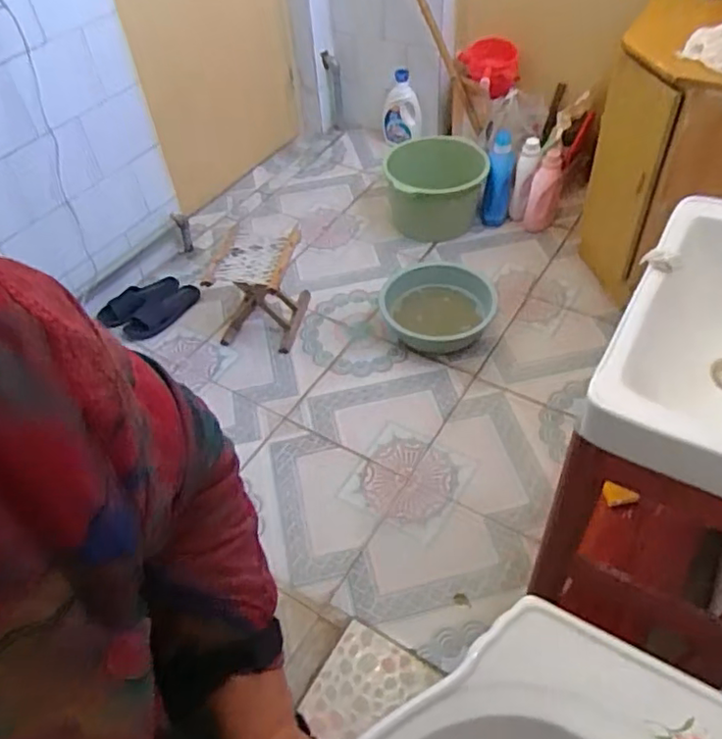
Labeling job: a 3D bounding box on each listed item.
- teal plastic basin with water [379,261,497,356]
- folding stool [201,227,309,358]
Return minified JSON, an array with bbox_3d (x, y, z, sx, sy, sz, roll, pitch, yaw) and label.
[{"bbox_3d":[0.232,-0.201,1.912,0.341,0.102,0.384,-7,48,-2],"label":"teal plastic basin with water"},{"bbox_3d":[-0.315,-0.251,1.898,0.257,0.269,0.280,3,49,8],"label":"folding stool"}]

